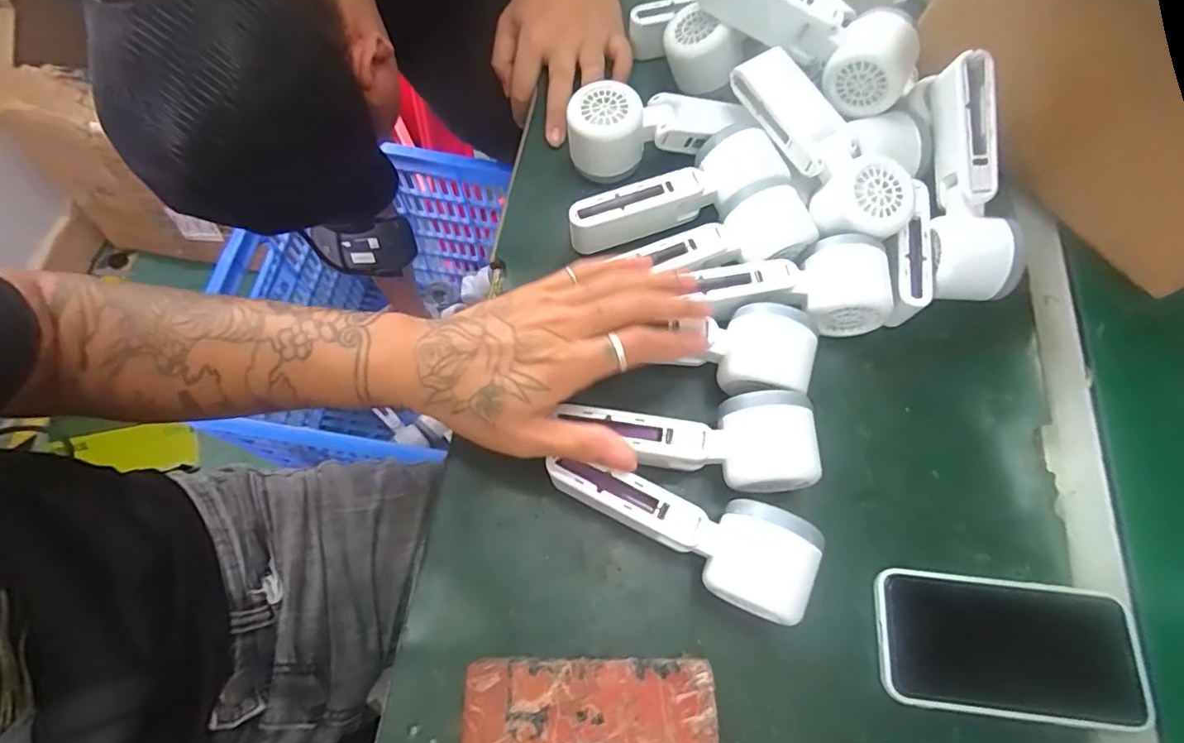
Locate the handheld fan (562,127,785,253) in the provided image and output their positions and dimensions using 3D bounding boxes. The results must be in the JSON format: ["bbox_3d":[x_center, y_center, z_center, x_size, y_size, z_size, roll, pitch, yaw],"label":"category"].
[{"bbox_3d":[0.062,-0.129,0.424,0.162,0.045,0.054,-20,71,-9],"label":"handheld fan"}]

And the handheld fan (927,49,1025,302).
[{"bbox_3d":[0.264,-0.135,0.409,0.054,0.047,0.168,-3,87,-3],"label":"handheld fan"}]

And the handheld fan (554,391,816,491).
[{"bbox_3d":[0.062,0.041,0.361,0.148,0.043,0.053,4,69,5],"label":"handheld fan"}]

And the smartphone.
[{"bbox_3d":[0.245,0.164,0.339,0.149,0.012,0.075,4,64,6],"label":"smartphone"}]

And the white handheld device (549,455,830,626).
[{"bbox_3d":[0.050,0.092,0.347,0.157,0.050,0.054,23,70,7],"label":"white handheld device"}]

